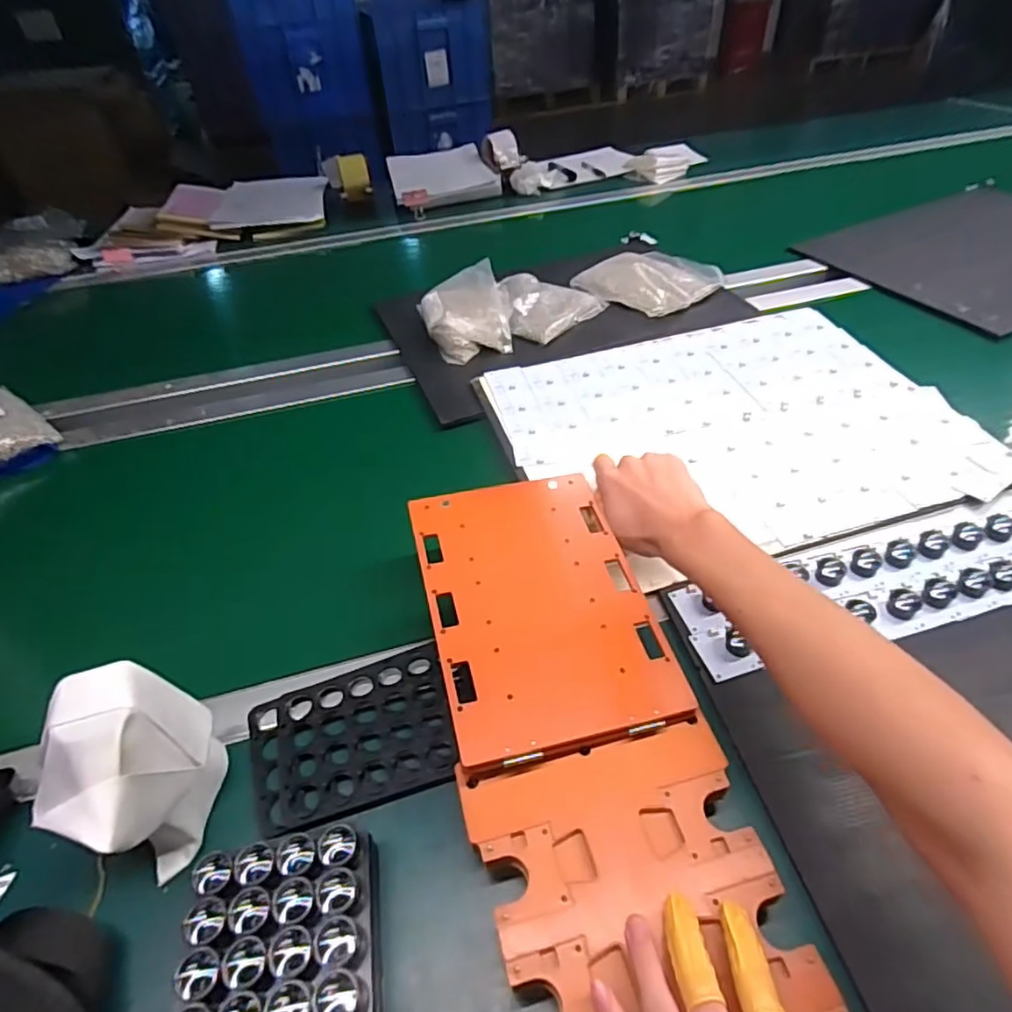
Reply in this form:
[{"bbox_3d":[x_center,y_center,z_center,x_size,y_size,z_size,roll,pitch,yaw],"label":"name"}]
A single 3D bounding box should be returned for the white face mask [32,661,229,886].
[{"bbox_3d":[-0.230,0.164,0.382,0.059,0.123,0.095,5,45,10],"label":"white face mask"}]

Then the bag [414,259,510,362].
[{"bbox_3d":[-0.057,-0.269,0.855,0.113,0.053,0.164,-14,45,-9],"label":"bag"}]

